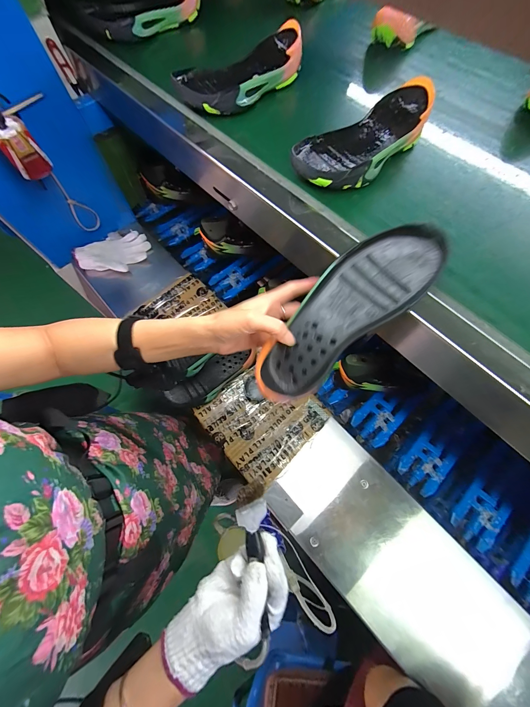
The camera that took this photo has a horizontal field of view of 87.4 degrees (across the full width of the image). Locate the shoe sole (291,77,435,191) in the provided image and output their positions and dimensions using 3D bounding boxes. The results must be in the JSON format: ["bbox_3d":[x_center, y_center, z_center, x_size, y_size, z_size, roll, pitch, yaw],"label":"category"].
[{"bbox_3d":[0.146,-0.309,0.402,0.241,0.060,0.095,-37,70,-15],"label":"shoe sole"}]

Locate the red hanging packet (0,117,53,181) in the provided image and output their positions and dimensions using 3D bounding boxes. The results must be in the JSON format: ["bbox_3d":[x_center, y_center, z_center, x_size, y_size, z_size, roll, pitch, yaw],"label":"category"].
[{"bbox_3d":[-0.500,-0.418,0.572,0.066,0.094,0.048,-34,70,-14],"label":"red hanging packet"}]

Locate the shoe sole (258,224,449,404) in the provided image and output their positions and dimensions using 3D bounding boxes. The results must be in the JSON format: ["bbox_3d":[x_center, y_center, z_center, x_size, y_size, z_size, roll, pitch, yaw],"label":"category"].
[{"bbox_3d":[0.086,-0.045,0.320,0.240,0.031,0.087,-44,70,10],"label":"shoe sole"}]

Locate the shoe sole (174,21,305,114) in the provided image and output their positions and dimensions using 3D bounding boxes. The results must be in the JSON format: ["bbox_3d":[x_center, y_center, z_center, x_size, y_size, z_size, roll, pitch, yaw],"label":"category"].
[{"bbox_3d":[-0.034,-0.472,0.475,0.234,0.061,0.091,-36,70,-15],"label":"shoe sole"}]

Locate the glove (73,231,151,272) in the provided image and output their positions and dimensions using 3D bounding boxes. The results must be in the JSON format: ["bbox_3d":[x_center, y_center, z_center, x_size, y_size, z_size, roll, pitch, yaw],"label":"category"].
[{"bbox_3d":[-0.442,-0.289,0.820,0.203,0.051,0.122,-20,67,-9],"label":"glove"}]

